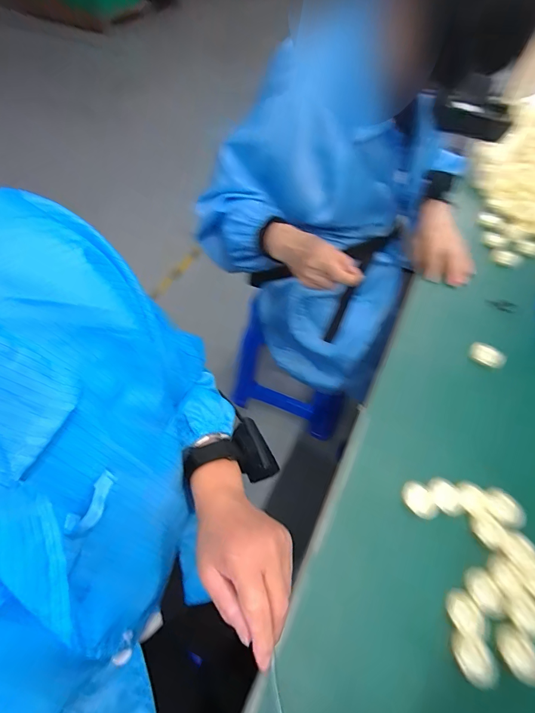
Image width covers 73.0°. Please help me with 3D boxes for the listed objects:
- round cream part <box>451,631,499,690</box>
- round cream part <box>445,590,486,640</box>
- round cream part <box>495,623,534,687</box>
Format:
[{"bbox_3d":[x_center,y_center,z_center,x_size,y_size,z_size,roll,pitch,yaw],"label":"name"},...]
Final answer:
[{"bbox_3d":[0.185,0.272,0.322,0.037,0.005,0.033,16,57,10],"label":"round cream part"},{"bbox_3d":[0.187,0.244,0.343,0.028,0.005,0.037,-23,59,-16],"label":"round cream part"},{"bbox_3d":[0.228,0.270,0.328,0.033,0.006,0.043,-30,61,-19],"label":"round cream part"}]

